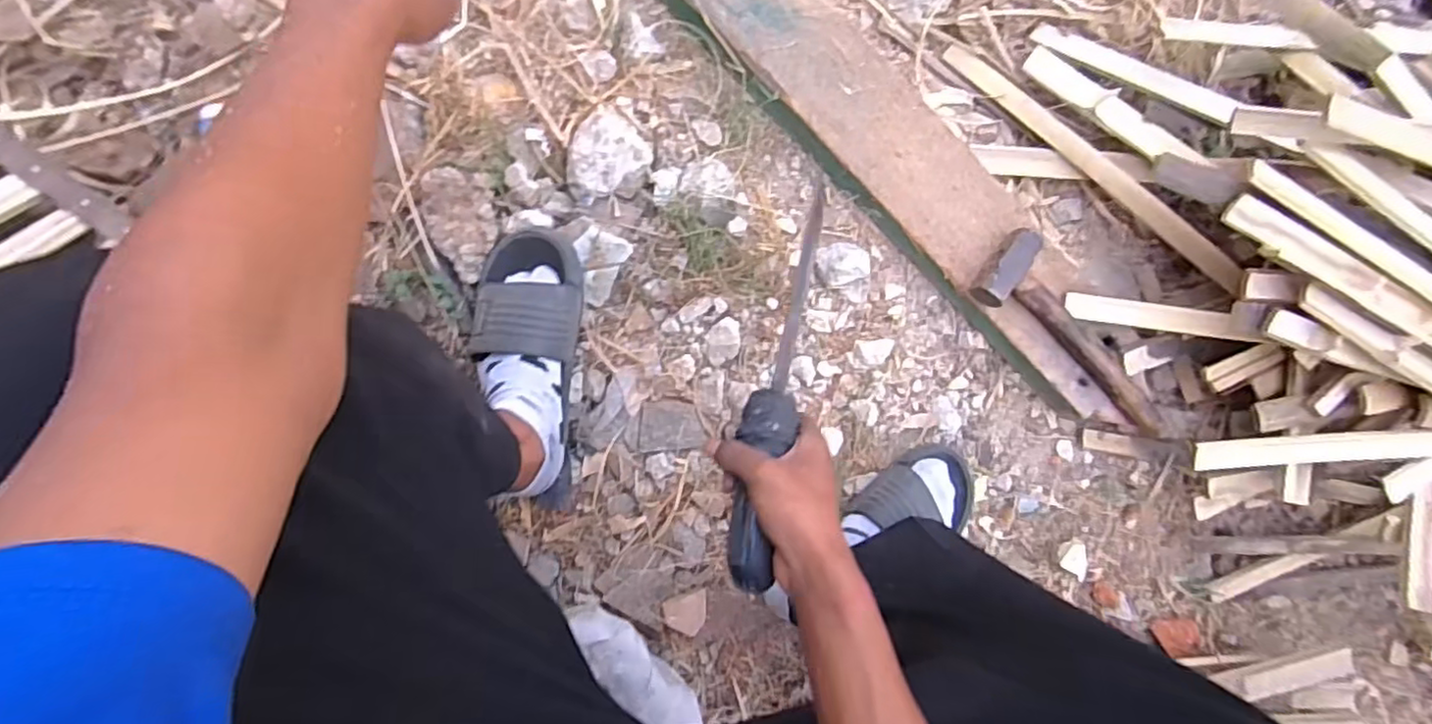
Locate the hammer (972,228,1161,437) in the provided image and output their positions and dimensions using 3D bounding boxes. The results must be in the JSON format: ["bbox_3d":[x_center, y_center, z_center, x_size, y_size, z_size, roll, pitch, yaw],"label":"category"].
[{"bbox_3d":[0.382,-0.029,0.687,0.253,0.043,0.075,37,89,-3],"label":"hammer"}]

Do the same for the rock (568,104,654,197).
[{"bbox_3d":[-0.104,-0.209,0.665,0.078,0.041,0.099,10,90,-3],"label":"rock"}]

